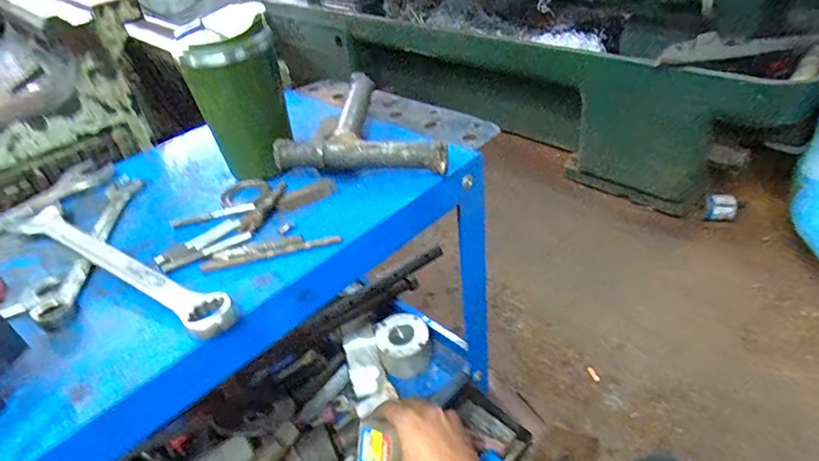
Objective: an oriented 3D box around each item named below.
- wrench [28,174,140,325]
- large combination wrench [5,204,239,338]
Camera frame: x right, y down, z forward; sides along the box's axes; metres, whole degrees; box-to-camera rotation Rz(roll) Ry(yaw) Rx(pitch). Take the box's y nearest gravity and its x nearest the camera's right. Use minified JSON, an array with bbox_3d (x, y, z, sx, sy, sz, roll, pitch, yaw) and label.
[{"bbox_3d":[-0.281,0.003,0.445,0.029,0.012,0.218,-11,38,-5],"label":"wrench"},{"bbox_3d":[-0.242,0.026,0.402,0.272,0.014,0.036,17,44,29],"label":"large combination wrench"}]

